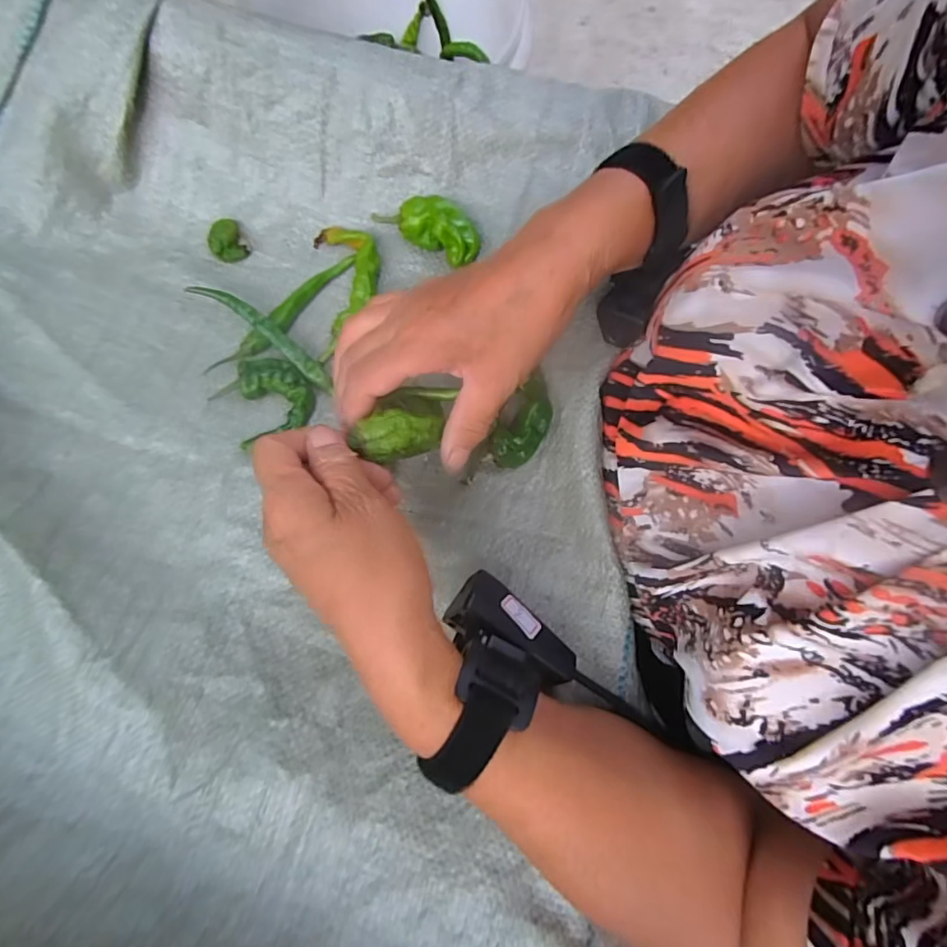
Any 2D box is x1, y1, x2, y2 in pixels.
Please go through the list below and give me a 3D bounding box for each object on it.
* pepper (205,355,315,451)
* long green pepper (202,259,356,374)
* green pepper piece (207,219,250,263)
[{"bbox_3d":[-0.145,-0.055,0.361,0.059,0.020,0.062,0,74,-1],"label":"pepper"},{"bbox_3d":[-0.139,-0.118,0.386,0.020,0.011,0.133,41,77,10],"label":"long green pepper"},{"bbox_3d":[-0.187,-0.176,0.396,0.024,0.015,0.030,-24,76,-8],"label":"green pepper piece"}]

